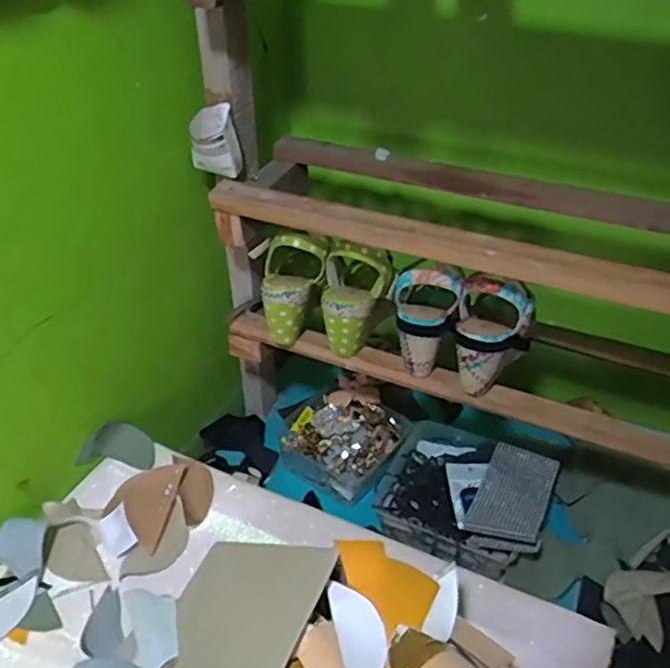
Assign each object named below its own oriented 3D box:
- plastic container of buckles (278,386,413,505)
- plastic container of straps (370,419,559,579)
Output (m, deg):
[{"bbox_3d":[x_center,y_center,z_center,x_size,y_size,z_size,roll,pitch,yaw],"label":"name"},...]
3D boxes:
[{"bbox_3d":[0.013,0.156,0.975,0.169,0.061,0.162,24,43,27],"label":"plastic container of buckles"},{"bbox_3d":[0.182,0.208,0.880,0.220,0.079,0.203,19,41,22],"label":"plastic container of straps"}]

